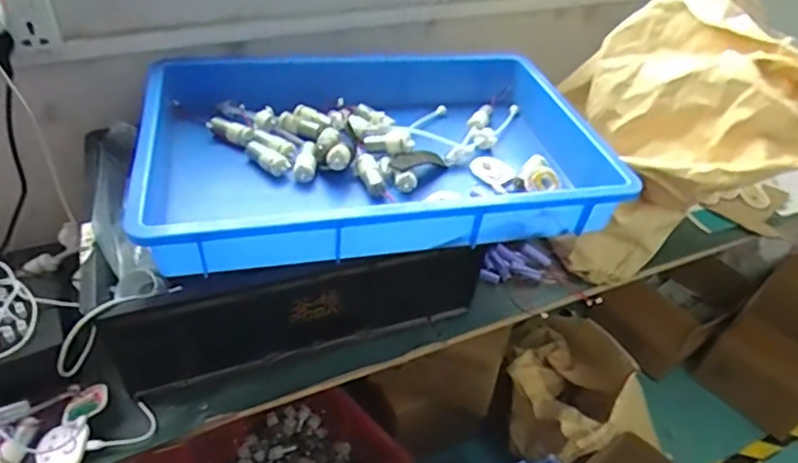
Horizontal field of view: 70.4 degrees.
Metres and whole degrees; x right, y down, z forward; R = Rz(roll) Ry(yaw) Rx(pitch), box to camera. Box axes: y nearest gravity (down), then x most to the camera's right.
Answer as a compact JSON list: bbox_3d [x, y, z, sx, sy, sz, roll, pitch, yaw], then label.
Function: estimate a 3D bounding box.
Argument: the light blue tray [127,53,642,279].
[{"bbox_3d":[-0.019,-0.115,0.762,0.592,0.099,0.398,-6,43,-14],"label":"light blue tray"}]

